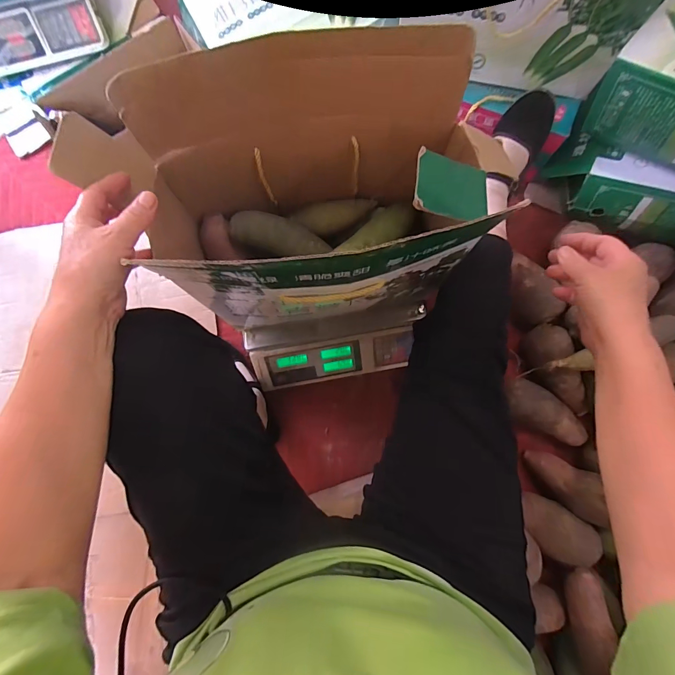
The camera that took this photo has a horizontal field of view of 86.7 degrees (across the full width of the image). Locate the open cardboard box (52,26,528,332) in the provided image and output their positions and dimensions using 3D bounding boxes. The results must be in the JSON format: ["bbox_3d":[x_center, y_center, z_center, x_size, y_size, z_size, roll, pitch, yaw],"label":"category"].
[{"bbox_3d":[-0.041,-0.150,0.426,0.387,0.244,0.213,-3,82,2],"label":"open cardboard box"}]

